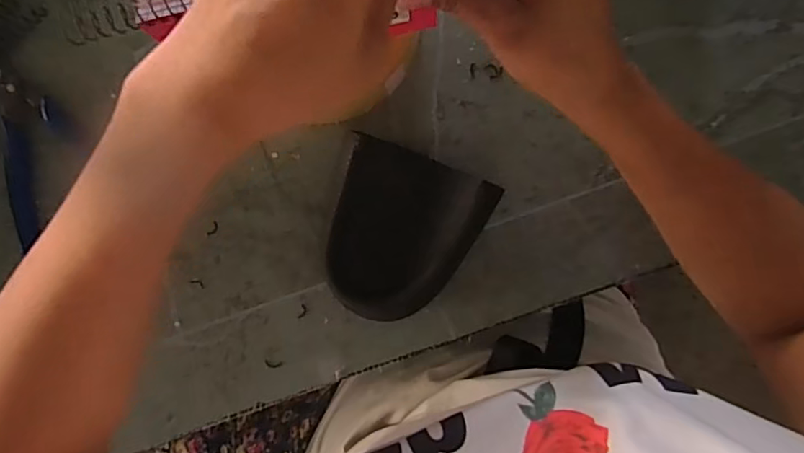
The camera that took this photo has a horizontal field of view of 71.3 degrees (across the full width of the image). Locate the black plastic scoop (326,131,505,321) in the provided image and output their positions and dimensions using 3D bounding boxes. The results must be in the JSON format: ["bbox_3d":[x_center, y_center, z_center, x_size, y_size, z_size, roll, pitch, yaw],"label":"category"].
[{"bbox_3d":[0.001,0.007,0.349,0.088,0.036,0.100,20,93,1],"label":"black plastic scoop"}]

